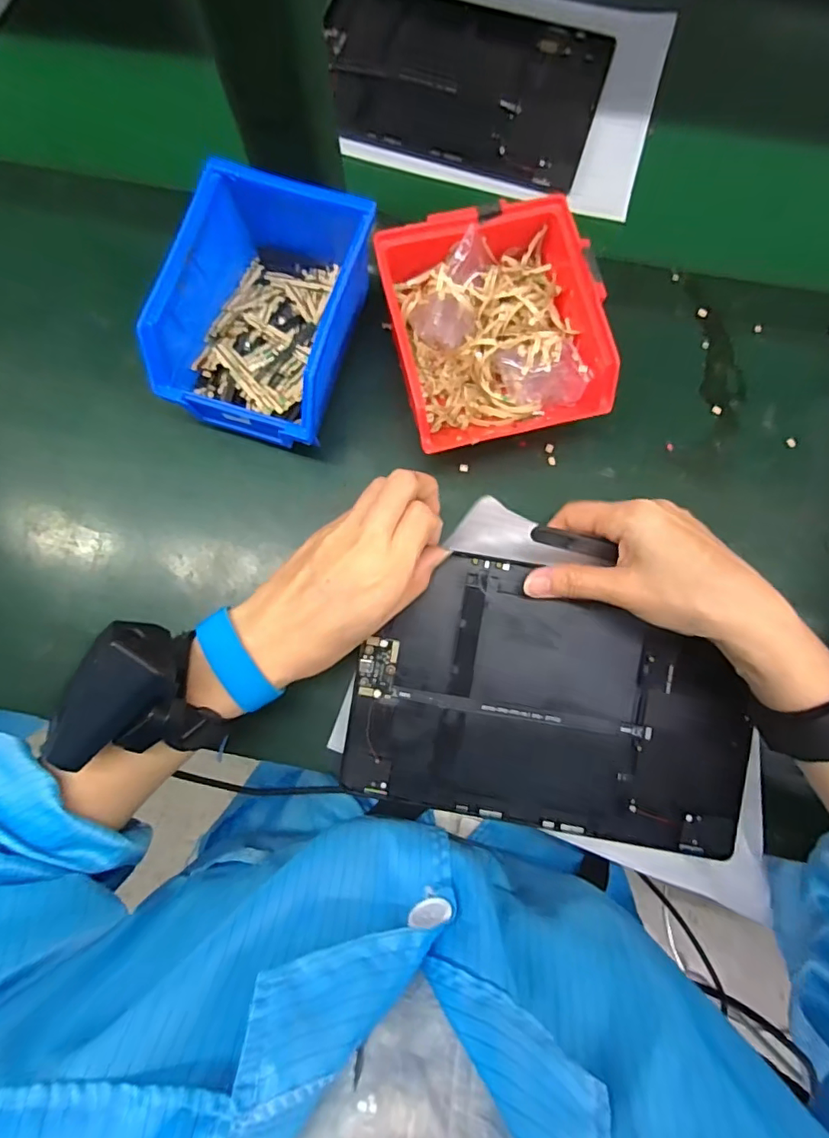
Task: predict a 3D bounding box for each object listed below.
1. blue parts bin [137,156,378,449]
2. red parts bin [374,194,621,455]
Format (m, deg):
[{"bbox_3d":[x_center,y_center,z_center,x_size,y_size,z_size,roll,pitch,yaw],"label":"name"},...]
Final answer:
[{"bbox_3d":[-0.089,-0.165,0.337,0.107,0.078,0.156,18,79,4],"label":"blue parts bin"},{"bbox_3d":[0.048,-0.147,0.336,0.120,0.068,0.132,-13,79,-3],"label":"red parts bin"}]

